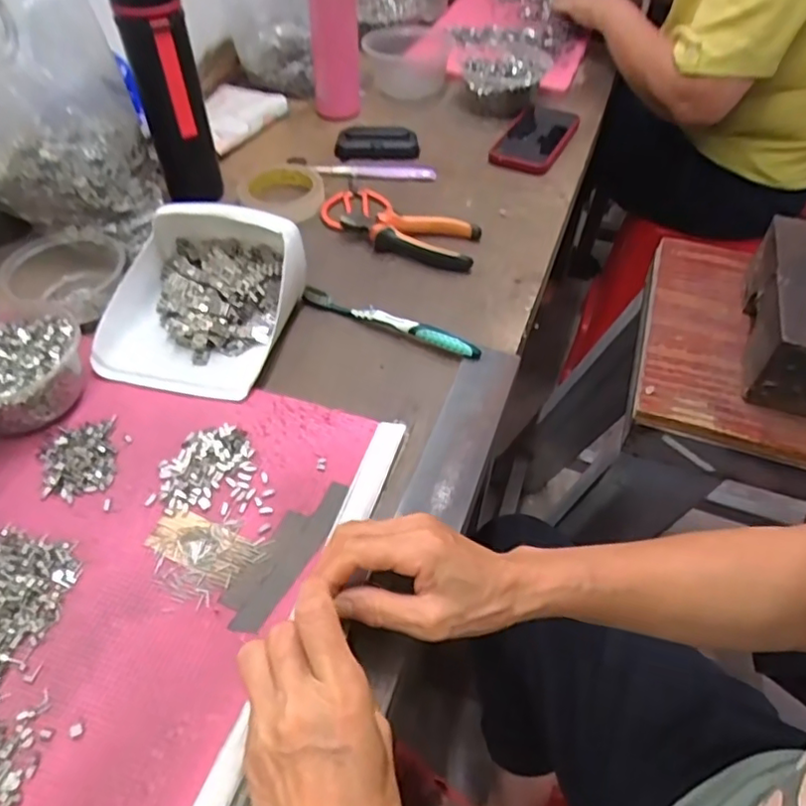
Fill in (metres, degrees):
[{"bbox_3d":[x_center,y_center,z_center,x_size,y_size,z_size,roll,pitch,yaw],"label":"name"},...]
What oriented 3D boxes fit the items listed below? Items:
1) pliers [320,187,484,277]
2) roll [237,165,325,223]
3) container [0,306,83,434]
[{"bbox_3d":[-0.004,-0.203,0.683,0.203,0.019,0.082,30,55,20],"label":"pliers"},{"bbox_3d":[-0.149,-0.261,0.740,0.099,0.026,0.101,-9,50,-9],"label":"roll"},{"bbox_3d":[-0.320,-0.033,0.496,0.128,0.053,0.104,31,55,21],"label":"container"}]

